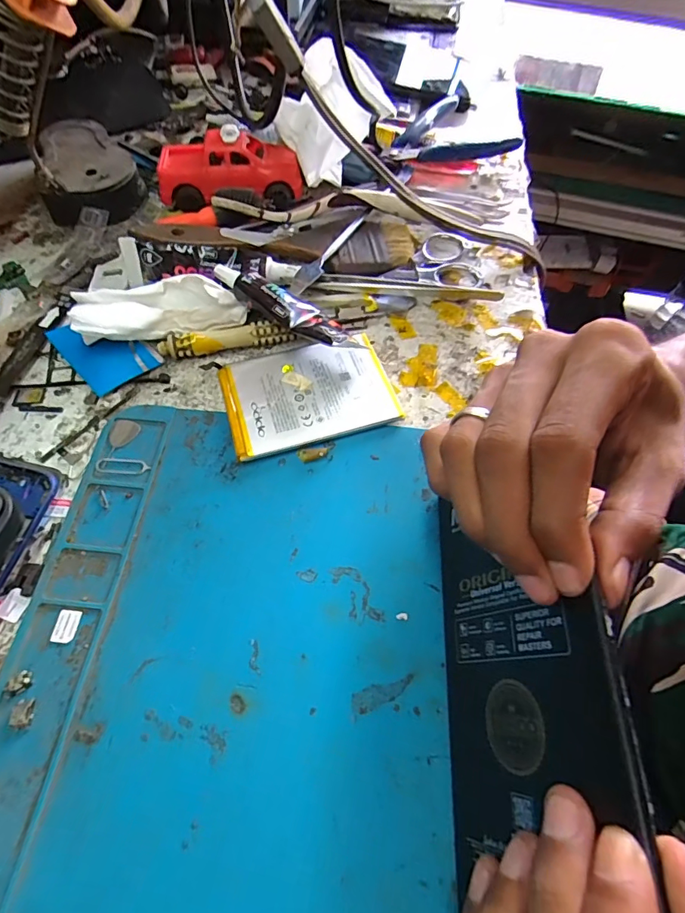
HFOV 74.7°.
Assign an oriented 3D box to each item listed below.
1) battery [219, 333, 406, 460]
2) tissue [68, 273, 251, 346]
[{"bbox_3d":[-0.019,-0.034,0.239,0.085,0.005,0.064,-17,64,-10],"label":"battery"},{"bbox_3d":[-0.102,-0.082,0.253,0.087,0.022,0.038,-14,63,-9],"label":"tissue"}]

